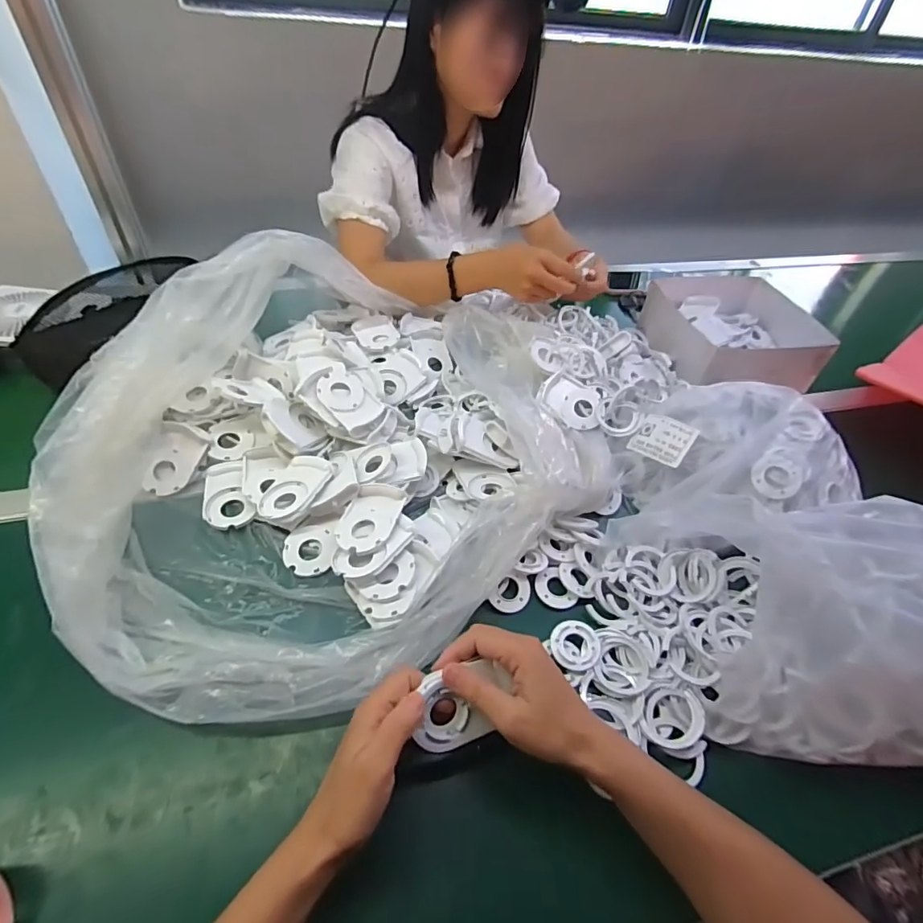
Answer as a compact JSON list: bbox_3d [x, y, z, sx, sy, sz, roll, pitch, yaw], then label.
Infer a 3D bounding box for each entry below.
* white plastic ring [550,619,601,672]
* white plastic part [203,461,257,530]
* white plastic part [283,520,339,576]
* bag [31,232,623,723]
[{"bbox_3d":[0.103,0.167,0.446,0.042,0.010,0.041,3,46,-3],"label":"white plastic ring"},{"bbox_3d":[-0.252,0.034,0.526,0.049,0.019,0.081,-17,51,-21],"label":"white plastic part"},{"bbox_3d":[-0.153,0.088,0.498,0.052,0.012,0.056,-4,47,-9],"label":"white plastic part"},{"bbox_3d":[-0.138,-0.059,0.540,0.572,0.148,0.505,-32,57,-31],"label":"bag"}]

